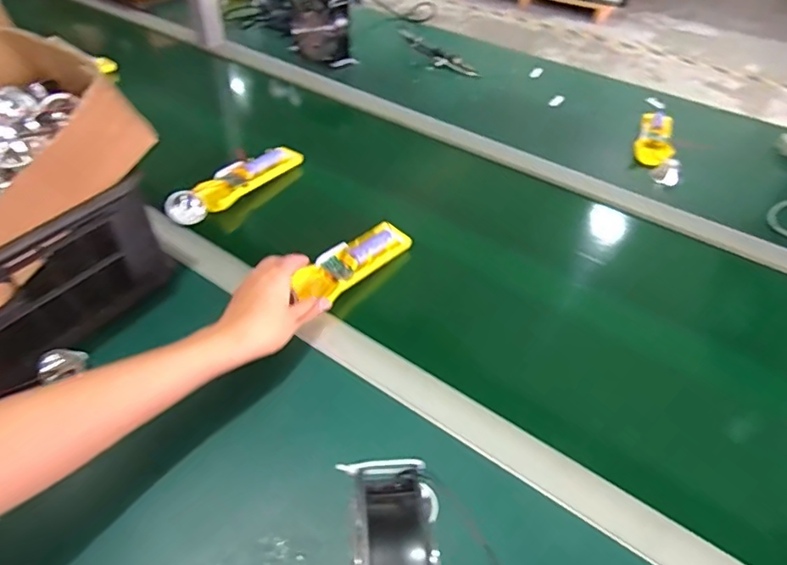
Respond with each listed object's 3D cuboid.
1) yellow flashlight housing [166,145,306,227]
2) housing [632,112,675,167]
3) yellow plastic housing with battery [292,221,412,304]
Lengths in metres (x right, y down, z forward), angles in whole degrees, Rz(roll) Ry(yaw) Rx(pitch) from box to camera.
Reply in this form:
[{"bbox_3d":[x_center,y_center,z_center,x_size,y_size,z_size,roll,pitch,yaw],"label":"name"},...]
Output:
[{"bbox_3d":[-0.218,-0.147,0.757,0.043,0.038,0.216,29,50,24],"label":"yellow flashlight housing"},{"bbox_3d":[0.429,-0.237,0.878,0.057,0.031,0.141,19,47,16],"label":"housing"},{"bbox_3d":[-0.044,-0.025,0.624,0.049,0.025,0.163,35,49,28],"label":"yellow plastic housing with battery"}]

